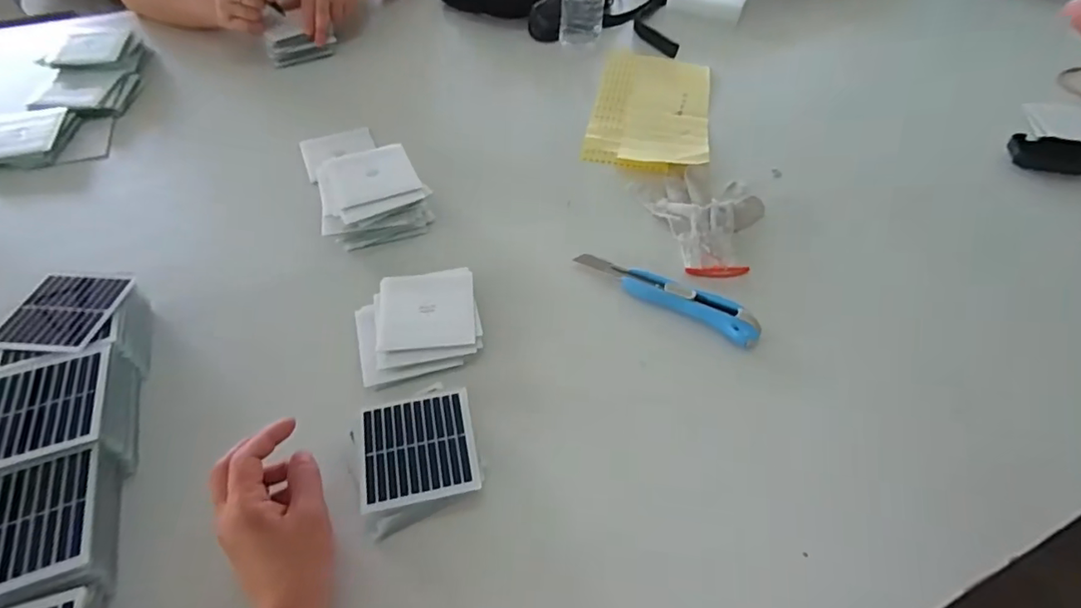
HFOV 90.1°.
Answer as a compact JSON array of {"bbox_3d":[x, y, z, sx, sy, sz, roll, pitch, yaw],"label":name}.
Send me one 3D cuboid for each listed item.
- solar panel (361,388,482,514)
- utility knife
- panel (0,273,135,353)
[{"bbox_3d":[-0.098,0.115,0.435,0.088,0.007,0.089,-9,53,-9],"label":"solar panel"},{"bbox_3d":[0.127,-0.010,0.551,0.194,0.016,0.036,26,56,17],"label":"utility knife"},{"bbox_3d":[-0.416,0.005,0.468,0.073,0.010,0.083,3,52,1],"label":"panel"}]

